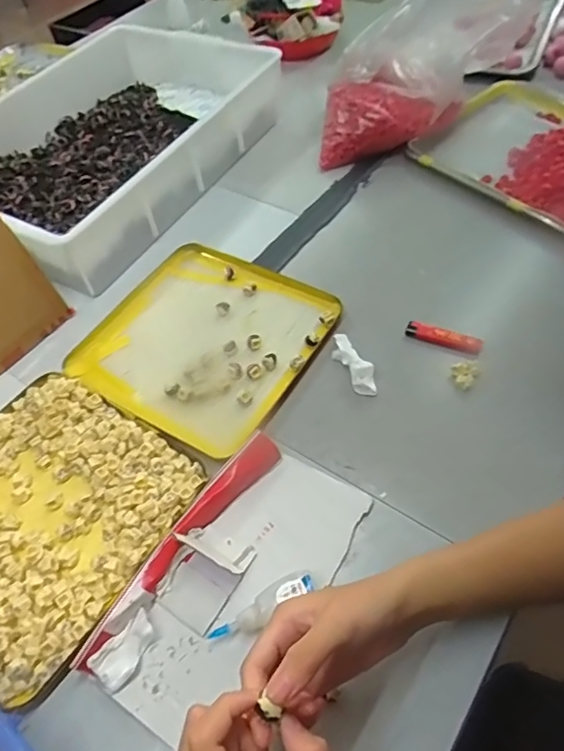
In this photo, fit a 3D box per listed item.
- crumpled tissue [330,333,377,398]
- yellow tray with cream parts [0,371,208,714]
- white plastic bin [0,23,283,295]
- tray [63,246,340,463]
[{"bbox_3d":[0.075,-0.014,0.563,0.027,0.013,0.086,-23,54,-9],"label":"crumpled tissue"},{"bbox_3d":[-0.224,0.122,0.485,0.246,0.019,0.237,28,62,22],"label":"yellow tray with cream parts"},{"bbox_3d":[-0.262,-0.359,0.796,0.358,0.091,0.482,26,61,24],"label":"white plastic bin"},{"bbox_3d":[-0.089,-0.045,0.612,0.245,0.023,0.234,24,61,20],"label":"tray"}]

